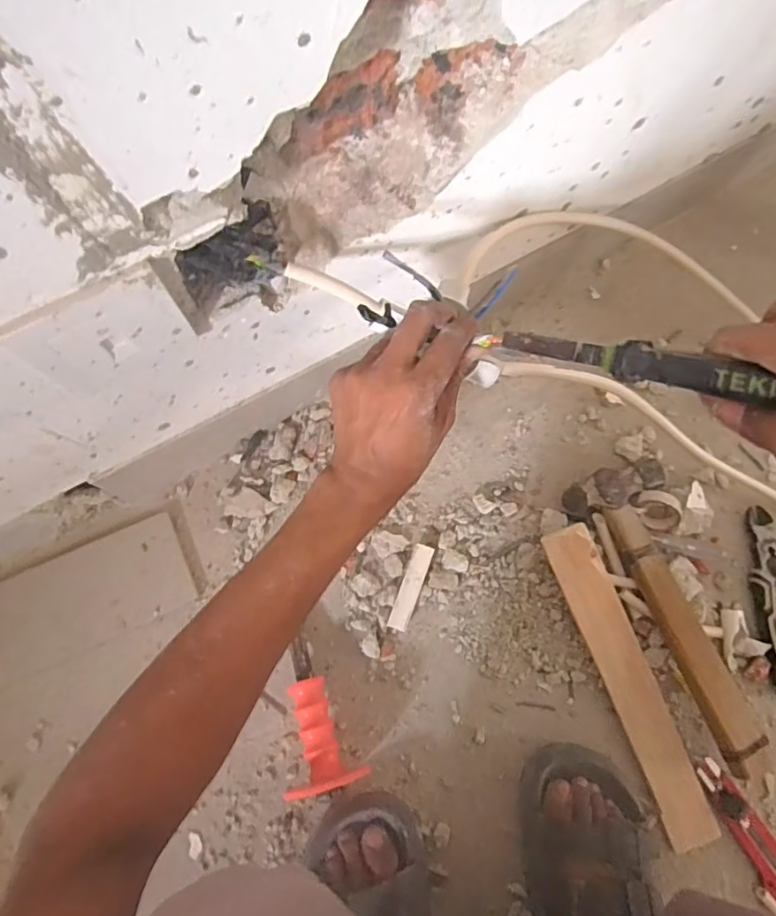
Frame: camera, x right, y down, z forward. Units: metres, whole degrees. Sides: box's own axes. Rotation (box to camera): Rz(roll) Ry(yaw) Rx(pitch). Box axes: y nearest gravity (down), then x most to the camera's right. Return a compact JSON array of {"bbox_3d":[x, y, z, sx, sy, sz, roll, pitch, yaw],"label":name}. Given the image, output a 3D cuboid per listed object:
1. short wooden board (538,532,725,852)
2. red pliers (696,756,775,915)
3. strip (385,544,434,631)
[{"bbox_3d":[0.236,0.215,0.546,0.052,0.017,0.304,-22,82,6],"label":"short wooden board"},{"bbox_3d":[0.339,0.354,0.522,0.041,0.019,0.142,-29,78,-7],"label":"red pliers"},{"bbox_3d":[0.024,0.130,0.567,0.021,0.014,0.086,20,77,4],"label":"strip"}]

